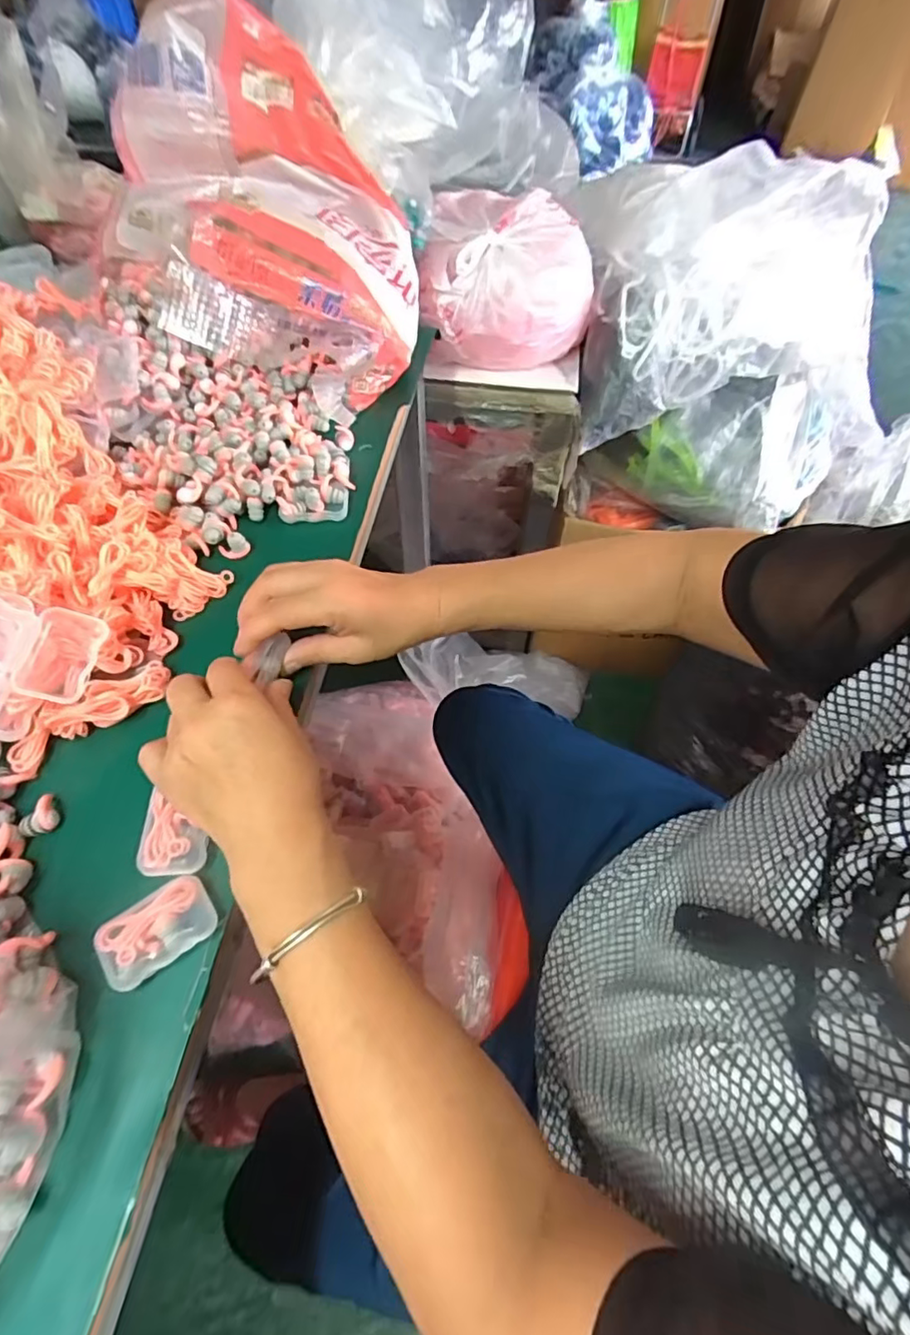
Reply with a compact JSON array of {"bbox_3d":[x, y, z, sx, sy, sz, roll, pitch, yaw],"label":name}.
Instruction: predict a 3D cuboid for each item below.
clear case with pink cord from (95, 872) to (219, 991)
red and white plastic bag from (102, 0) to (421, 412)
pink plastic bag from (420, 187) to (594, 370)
[{"bbox_3d":[-0.155,0.139,0.297,0.053,0.022,0.036,-30,64,-18],"label":"clear case with pink cord"},{"bbox_3d":[-0.170,-0.393,0.494,0.264,0.189,0.233,10,59,5],"label":"red and white plastic bag"},{"bbox_3d":[0.064,-0.466,0.677,0.196,0.123,0.183,6,59,2],"label":"pink plastic bag"}]

